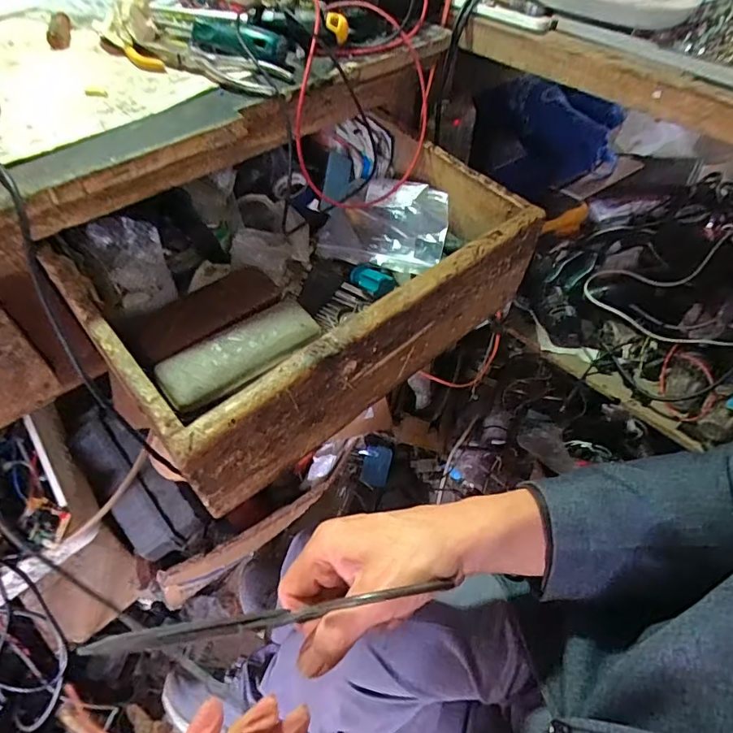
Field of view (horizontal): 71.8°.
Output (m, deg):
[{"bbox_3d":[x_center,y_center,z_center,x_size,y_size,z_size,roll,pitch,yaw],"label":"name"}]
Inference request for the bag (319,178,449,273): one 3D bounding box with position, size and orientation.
[{"bbox_3d":[0.023,-0.158,0.561,0.144,0.030,0.100,16,88,28],"label":"bag"}]

